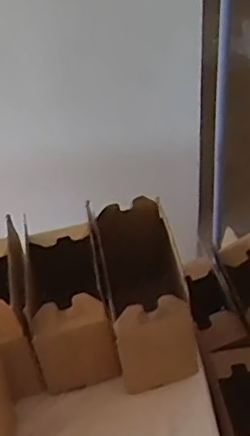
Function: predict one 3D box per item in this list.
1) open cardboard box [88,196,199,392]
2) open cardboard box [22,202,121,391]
[{"bbox_3d":[0.024,0.102,0.835,0.106,0.163,0.202,-10,42,-4],"label":"open cardboard box"},{"bbox_3d":[-0.078,0.120,0.852,0.107,0.145,0.188,-9,42,-3],"label":"open cardboard box"}]

